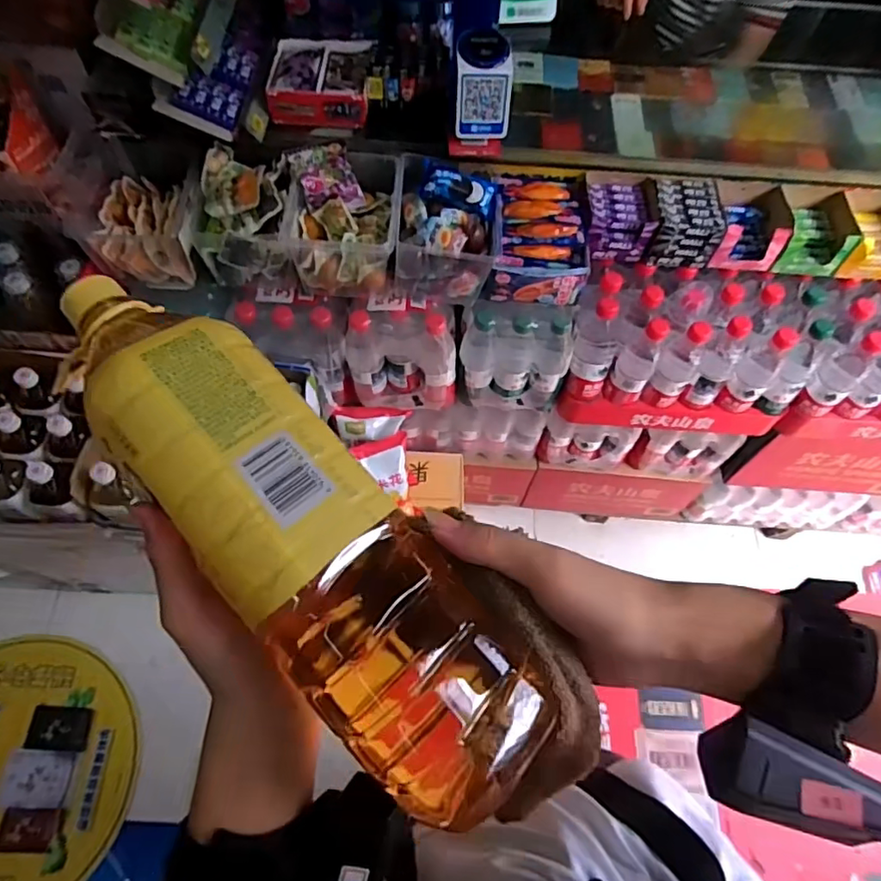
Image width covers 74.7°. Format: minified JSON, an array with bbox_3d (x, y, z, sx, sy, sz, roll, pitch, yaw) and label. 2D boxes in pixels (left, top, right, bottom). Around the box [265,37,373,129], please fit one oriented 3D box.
[{"bbox_3d":[-0.181,-0.548,0.895,0.151,0.052,0.134,2,63,-1],"label":"box"}]

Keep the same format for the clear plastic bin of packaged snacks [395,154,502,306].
[{"bbox_3d":[0.009,-0.327,0.897,0.149,0.125,0.186,4,63,0],"label":"clear plastic bin of packaged snacks"}]

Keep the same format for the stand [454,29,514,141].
[{"bbox_3d":[0.062,-0.513,0.837,0.079,0.107,0.078,0,63,-2],"label":"stand"}]

